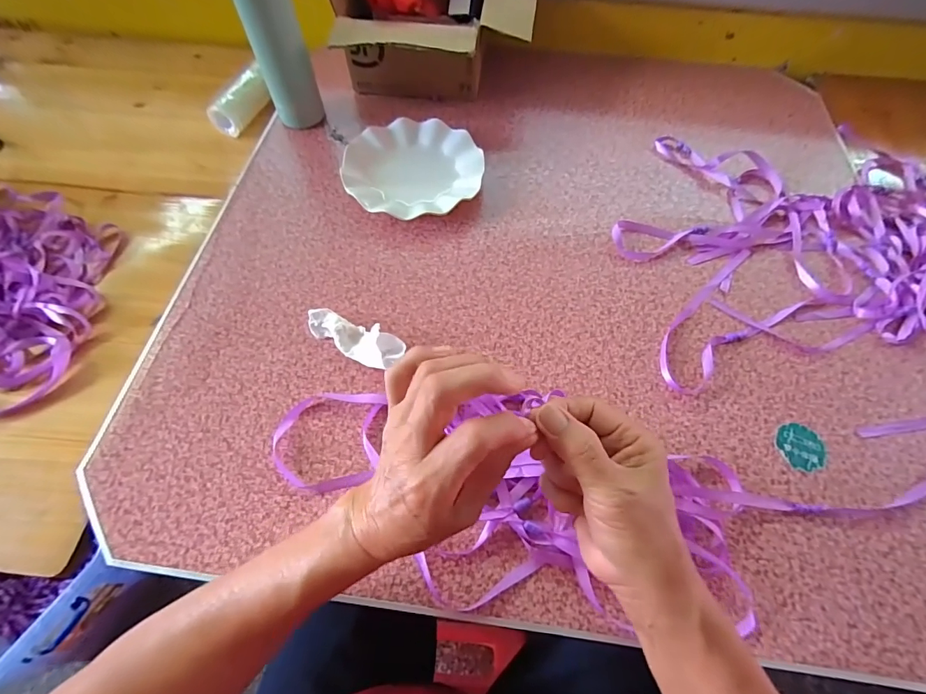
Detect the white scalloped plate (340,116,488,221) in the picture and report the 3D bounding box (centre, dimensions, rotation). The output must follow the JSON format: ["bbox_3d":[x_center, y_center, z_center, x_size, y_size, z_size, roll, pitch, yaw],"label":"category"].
[{"bbox_3d":[-0.064,-0.238,0.572,0.177,0.029,0.178,0,62,-1],"label":"white scalloped plate"}]

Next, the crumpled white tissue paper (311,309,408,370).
[{"bbox_3d":[-0.116,-0.010,0.449,0.103,0.028,0.036,20,63,10],"label":"crumpled white tissue paper"}]

